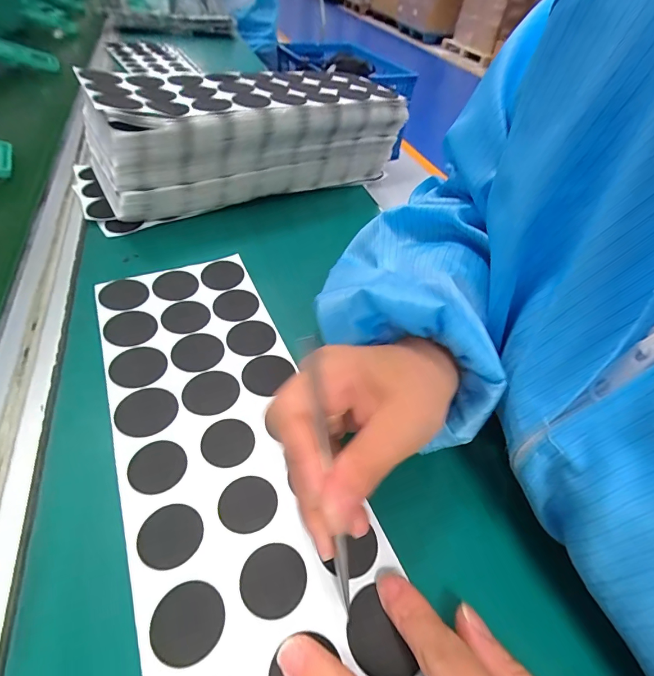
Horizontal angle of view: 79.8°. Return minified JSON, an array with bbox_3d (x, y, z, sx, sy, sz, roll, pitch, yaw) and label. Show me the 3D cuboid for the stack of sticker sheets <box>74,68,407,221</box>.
[{"bbox_3d":[-0.080,-0.214,0.412,0.311,0.099,0.117,-24,54,-26],"label":"stack of sticker sheets"}]

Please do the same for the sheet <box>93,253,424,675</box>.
[{"bbox_3d":[-0.065,0.048,0.232,0.112,0.005,0.293,-16,51,-20],"label":"sheet"}]

